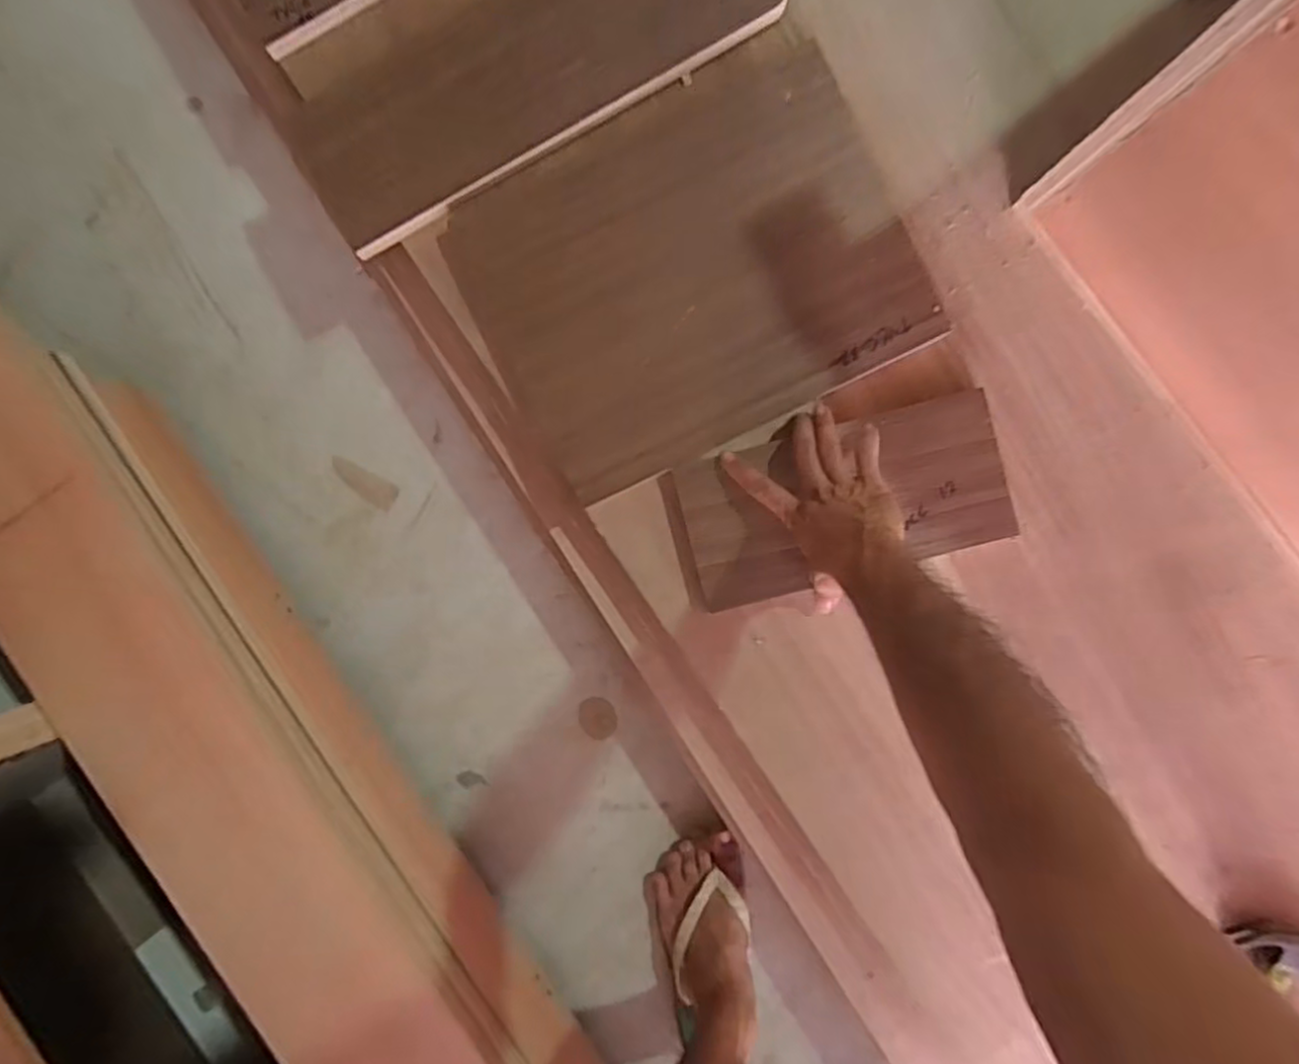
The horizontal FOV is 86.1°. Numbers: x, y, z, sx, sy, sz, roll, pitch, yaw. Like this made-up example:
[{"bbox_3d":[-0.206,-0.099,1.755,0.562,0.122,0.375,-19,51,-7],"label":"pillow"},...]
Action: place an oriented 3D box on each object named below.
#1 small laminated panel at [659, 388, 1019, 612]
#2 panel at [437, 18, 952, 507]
[{"bbox_3d":[0.179,-0.027,0.660,0.314,0.030,0.144,-13,91,1],"label":"small laminated panel"},{"bbox_3d":[0.038,-0.242,0.651,0.390,0.022,0.318,-28,91,2],"label":"panel"}]

